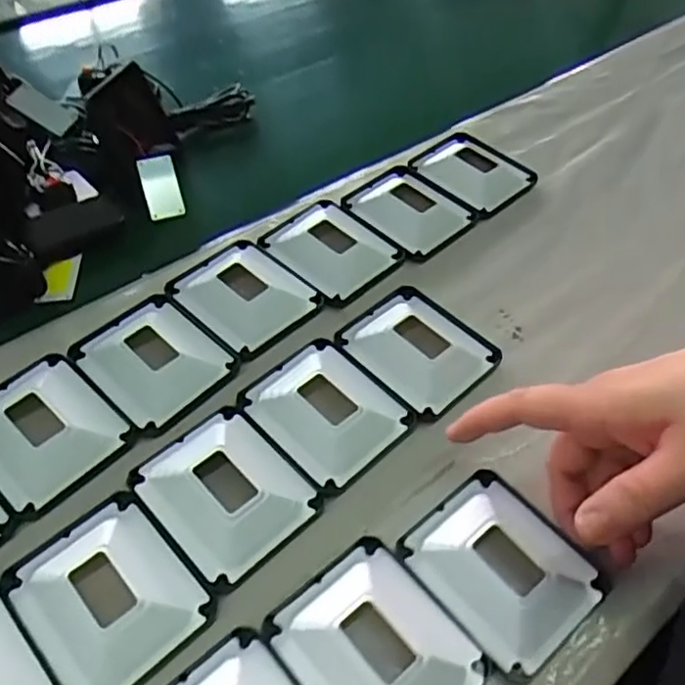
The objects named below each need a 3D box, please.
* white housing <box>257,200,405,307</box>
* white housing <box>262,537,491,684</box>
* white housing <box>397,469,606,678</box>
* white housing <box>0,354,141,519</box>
[{"bbox_3d":[-0.008,-0.066,0.435,0.066,0.016,0.084,-40,64,-20],"label":"white housing"},{"bbox_3d":[0.014,0.126,0.276,0.066,0.017,0.078,-36,63,-18],"label":"white housing"},{"bbox_3d":[0.074,0.101,0.304,0.066,0.014,0.079,-32,61,-25],"label":"white housing"},{"bbox_3d":[-0.158,0.042,0.340,0.079,0.015,0.068,38,66,23],"label":"white housing"}]

